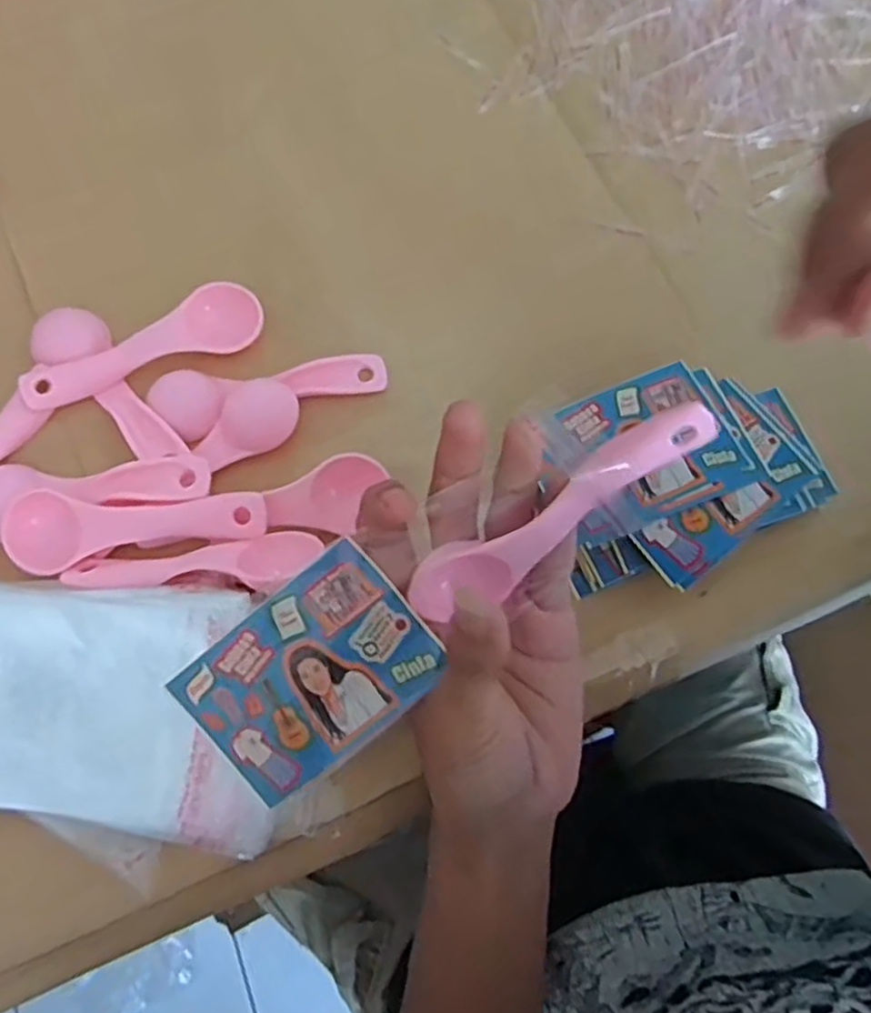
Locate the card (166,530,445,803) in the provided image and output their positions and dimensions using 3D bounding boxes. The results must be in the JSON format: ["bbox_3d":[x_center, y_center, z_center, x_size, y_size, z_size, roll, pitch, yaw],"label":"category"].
[{"bbox_3d":[-0.045,0.061,0.259,0.089,0.004,0.060,-39,93,11],"label":"card"}]

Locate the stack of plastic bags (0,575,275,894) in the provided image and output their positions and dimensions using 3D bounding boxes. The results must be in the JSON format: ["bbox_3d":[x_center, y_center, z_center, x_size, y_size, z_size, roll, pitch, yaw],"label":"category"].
[{"bbox_3d":[-0.175,0.080,0.280,0.212,0.023,0.112,-1,69,-1],"label":"stack of plastic bags"}]

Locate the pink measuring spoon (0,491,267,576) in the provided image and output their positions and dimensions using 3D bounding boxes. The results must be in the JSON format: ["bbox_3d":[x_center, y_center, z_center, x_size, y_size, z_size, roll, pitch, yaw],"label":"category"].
[{"bbox_3d":[-0.129,0.006,0.311,0.111,0.015,0.029,-7,70,-3],"label":"pink measuring spoon"}]

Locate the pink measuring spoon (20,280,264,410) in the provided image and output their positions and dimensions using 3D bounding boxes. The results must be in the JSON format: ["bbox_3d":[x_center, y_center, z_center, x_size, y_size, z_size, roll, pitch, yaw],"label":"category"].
[{"bbox_3d":[-0.137,-0.075,0.345,0.111,0.014,0.033,-24,71,-9],"label":"pink measuring spoon"}]

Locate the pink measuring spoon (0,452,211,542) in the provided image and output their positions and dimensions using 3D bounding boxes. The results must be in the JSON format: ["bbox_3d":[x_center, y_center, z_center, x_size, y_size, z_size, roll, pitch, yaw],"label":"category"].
[{"bbox_3d":[-0.153,-0.008,0.317,0.107,0.012,0.031,-3,69,-2],"label":"pink measuring spoon"}]

